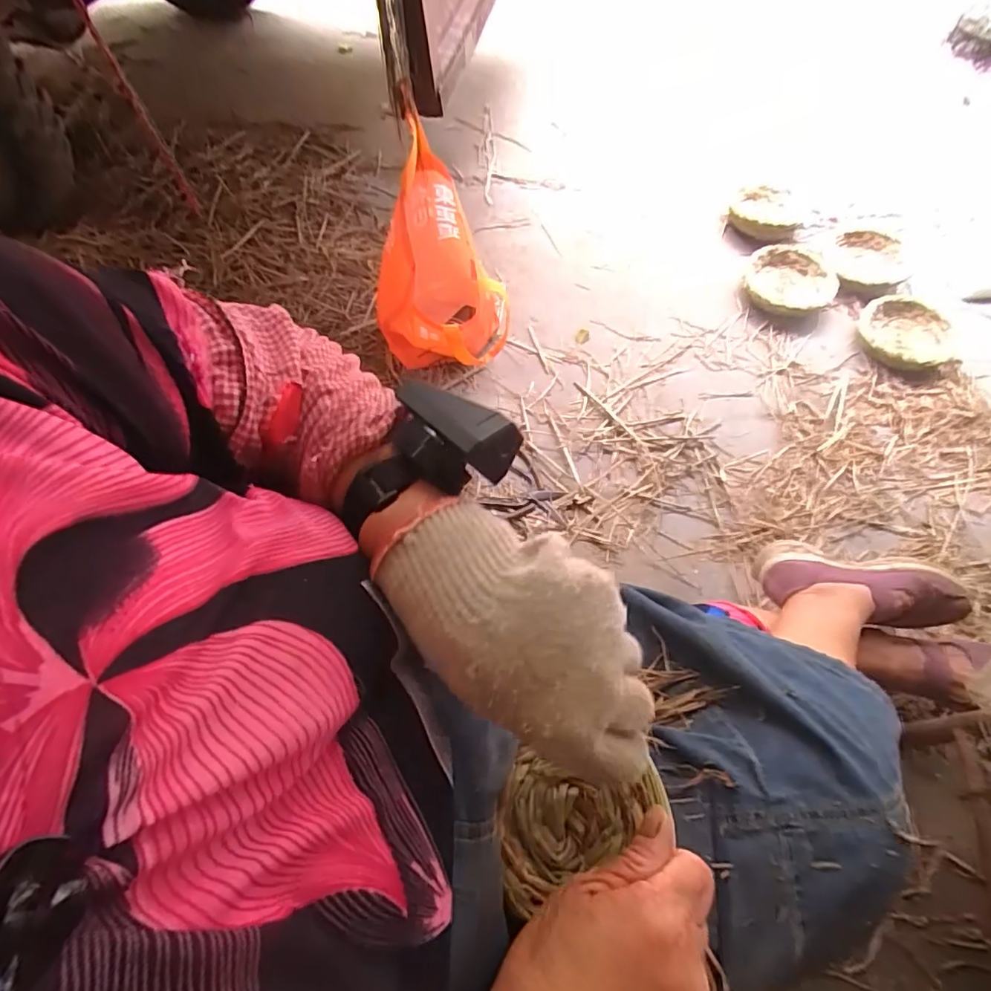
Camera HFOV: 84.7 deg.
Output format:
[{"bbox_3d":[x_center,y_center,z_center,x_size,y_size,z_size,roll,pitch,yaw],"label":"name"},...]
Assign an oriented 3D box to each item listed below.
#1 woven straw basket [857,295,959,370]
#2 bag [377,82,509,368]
[{"bbox_3d":[0.845,-0.331,1.101,0.196,0.040,0.178,-10,60,-5],"label":"woven straw basket"},{"bbox_3d":[-0.107,-0.446,0.992,0.232,0.394,0.203,-1,60,0],"label":"bag"}]

